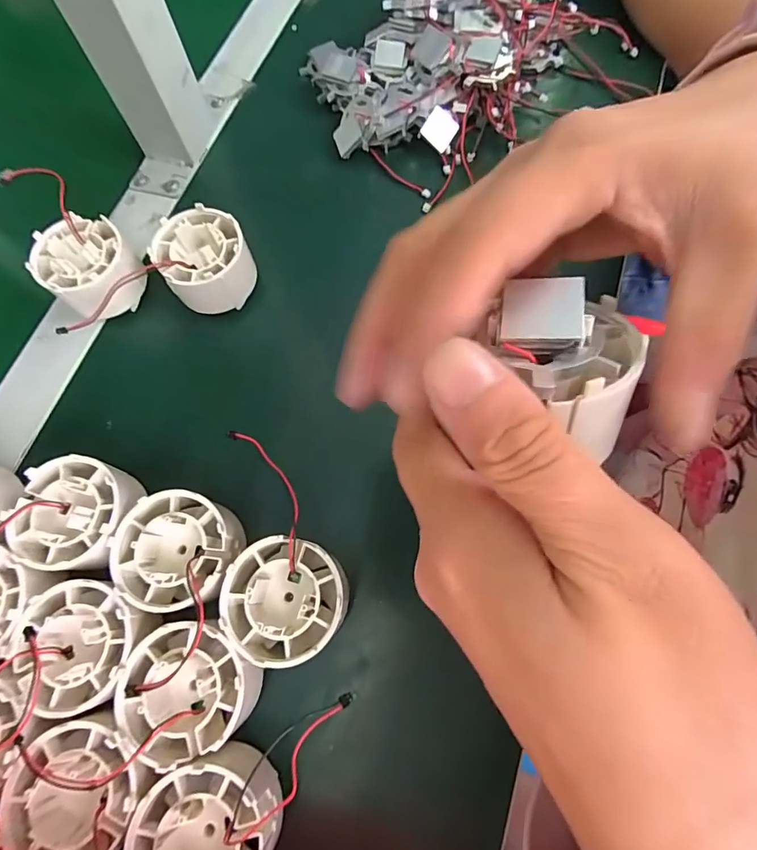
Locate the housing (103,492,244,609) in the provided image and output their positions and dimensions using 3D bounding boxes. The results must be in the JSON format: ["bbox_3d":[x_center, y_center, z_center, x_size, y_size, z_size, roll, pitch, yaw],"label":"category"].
[{"bbox_3d":[-0.092,0.058,0.212,0.052,0.026,0.049,7,72,5],"label":"housing"}]

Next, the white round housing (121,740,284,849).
[{"bbox_3d":[-0.066,0.157,0.176,0.050,0.031,0.052,-1,71,2],"label":"white round housing"}]

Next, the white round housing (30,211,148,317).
[{"bbox_3d":[-0.170,-0.090,0.274,0.050,0.040,0.058,-38,74,-10],"label":"white round housing"}]

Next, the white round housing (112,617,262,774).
[{"bbox_3d":[-0.078,0.112,0.196,0.050,0.035,0.050,-1,71,2],"label":"white round housing"}]

